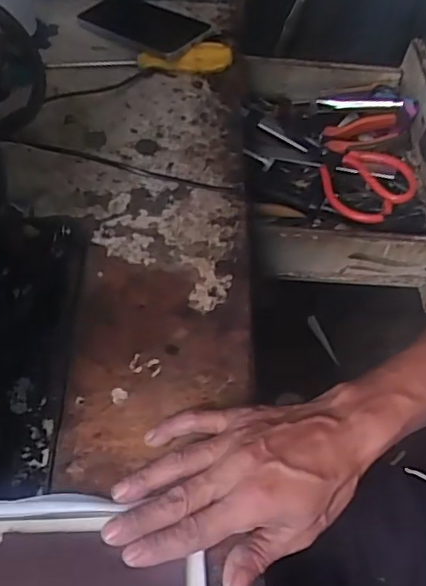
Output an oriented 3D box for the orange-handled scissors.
[{"bbox_3d":[0.146,-0.161,0.717,0.100,0.025,0.210,-36,55,-11],"label":"orange-handled scissors"}]

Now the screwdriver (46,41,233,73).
[{"bbox_3d":[-0.083,-0.271,0.684,0.209,0.033,0.026,-2,55,-5],"label":"screwdriver"}]

